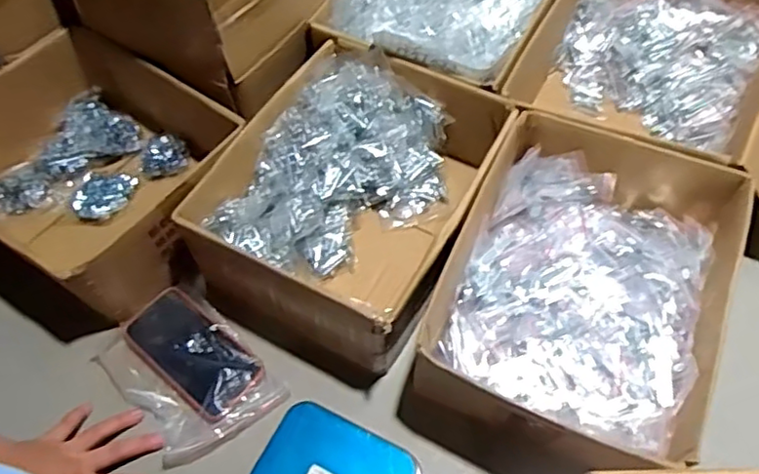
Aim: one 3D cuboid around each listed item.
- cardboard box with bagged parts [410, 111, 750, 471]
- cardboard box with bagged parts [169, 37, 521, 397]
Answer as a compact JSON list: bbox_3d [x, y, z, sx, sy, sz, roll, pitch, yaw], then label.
[{"bbox_3d":[0.199,0.053,0.646,0.259,0.108,0.322,19,60,15],"label":"cardboard box with bagged parts"},{"bbox_3d":[-0.028,-0.047,0.723,0.260,0.129,0.327,27,63,19],"label":"cardboard box with bagged parts"}]

